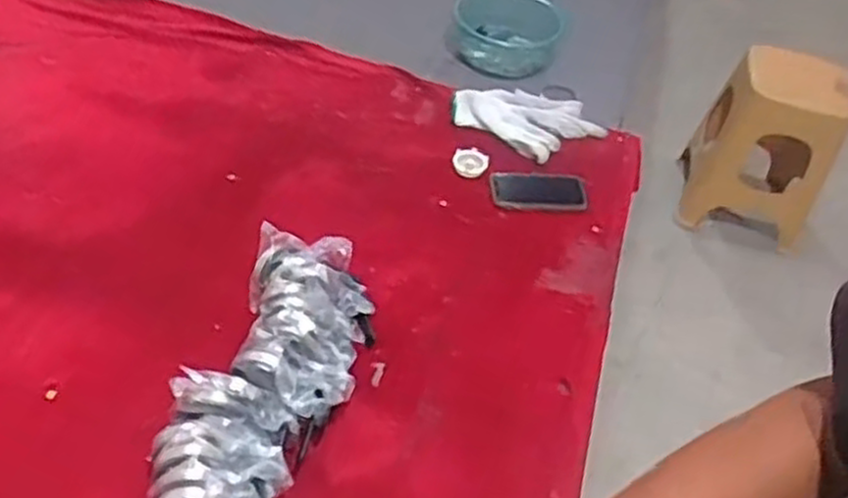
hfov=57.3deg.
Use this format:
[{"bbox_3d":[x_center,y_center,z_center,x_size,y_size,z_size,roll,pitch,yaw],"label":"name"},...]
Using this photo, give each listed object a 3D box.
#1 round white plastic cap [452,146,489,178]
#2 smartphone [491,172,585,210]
[{"bbox_3d":[0.075,-0.142,1.246,0.056,0.020,0.054,3,45,-3],"label":"round white plastic cap"},{"bbox_3d":[0.178,-0.090,1.201,0.144,0.008,0.072,2,45,-3],"label":"smartphone"}]

